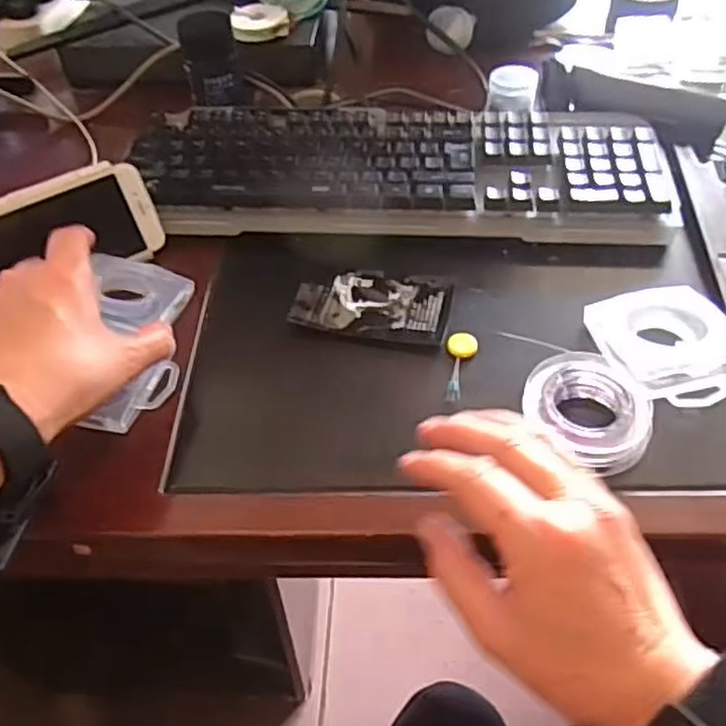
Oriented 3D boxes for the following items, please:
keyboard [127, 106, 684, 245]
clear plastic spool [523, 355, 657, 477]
[{"bbox_3d":[0.029,-0.159,0.568,0.417,0.024,0.142,2,49,4],"label":"keyboard"},{"bbox_3d":[0.134,0.027,0.415,0.067,0.020,0.078,-25,52,-18],"label":"clear plastic spool"}]

